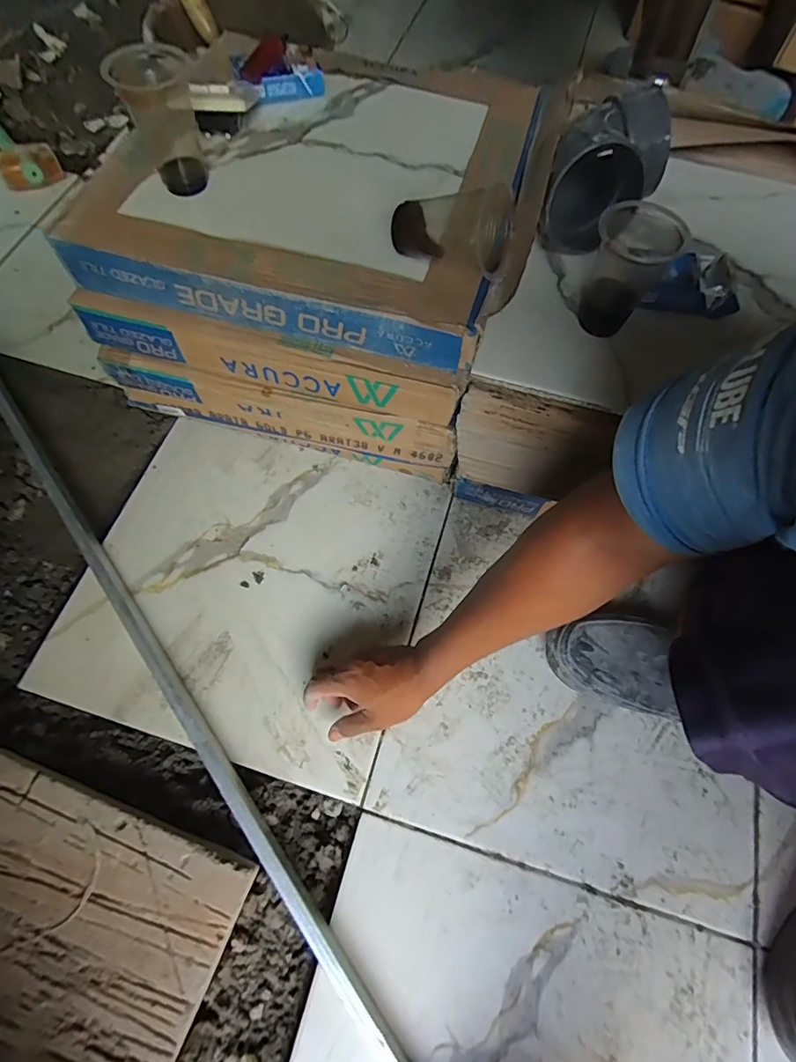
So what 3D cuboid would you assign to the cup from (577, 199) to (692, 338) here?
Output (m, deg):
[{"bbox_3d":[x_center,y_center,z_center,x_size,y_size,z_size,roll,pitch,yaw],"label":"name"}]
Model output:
[{"bbox_3d":[0.202,-0.234,0.437,0.068,0.089,0.069,26,67,9],"label":"cup"}]

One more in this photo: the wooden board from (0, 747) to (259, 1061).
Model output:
[{"bbox_3d":[-0.301,0.342,0.418,0.289,0.013,0.199,21,63,3],"label":"wooden board"}]

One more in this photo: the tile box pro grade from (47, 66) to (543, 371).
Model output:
[{"bbox_3d":[-0.081,-0.369,0.525,0.396,0.060,0.361,15,66,5],"label":"tile box pro grade"}]

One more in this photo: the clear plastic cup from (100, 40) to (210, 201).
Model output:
[{"bbox_3d":[-0.216,-0.381,0.456,0.060,0.096,0.074,-6,66,-5],"label":"clear plastic cup"}]

